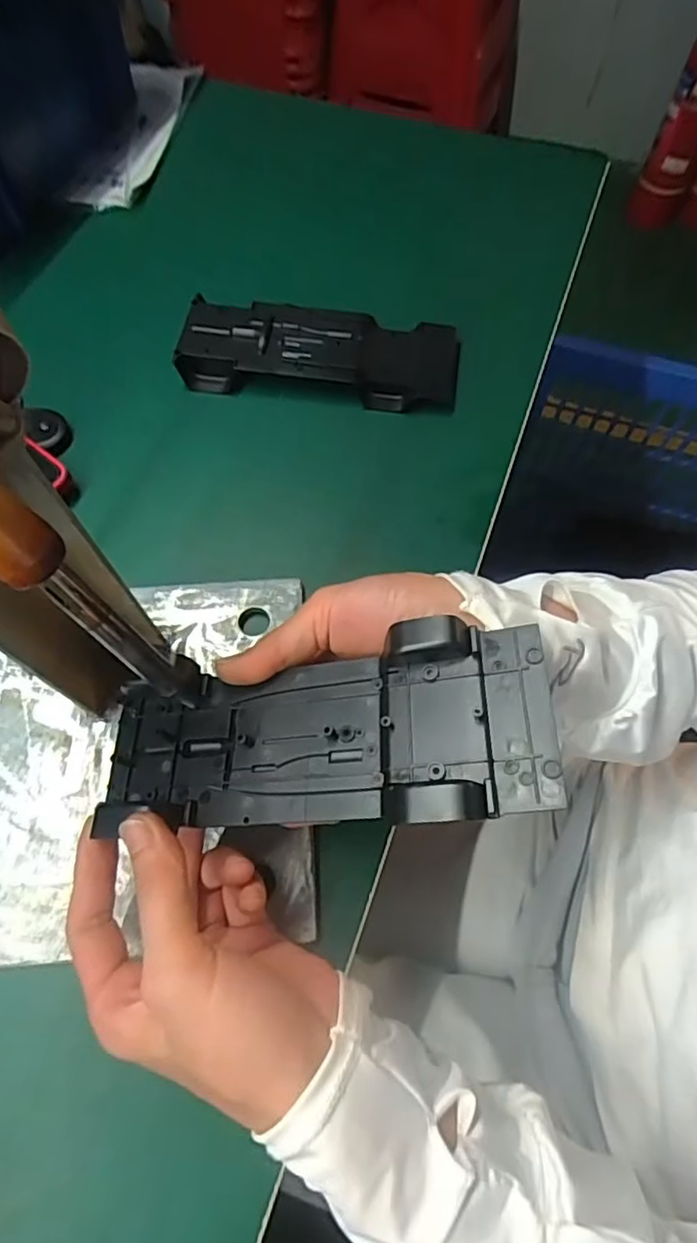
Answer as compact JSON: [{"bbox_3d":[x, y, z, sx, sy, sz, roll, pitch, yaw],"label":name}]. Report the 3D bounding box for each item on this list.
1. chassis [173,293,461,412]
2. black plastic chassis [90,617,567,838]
[{"bbox_3d":[-0.020,-0.192,0.433,0.194,0.024,0.070,7,66,3],"label":"chassis"},{"bbox_3d":[-0.018,0.043,0.244,0.189,0.029,0.072,-9,64,17],"label":"black plastic chassis"}]

